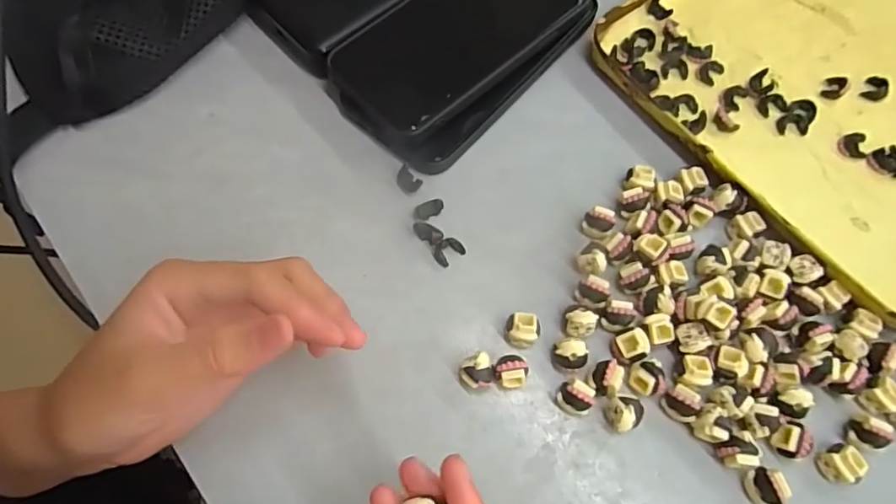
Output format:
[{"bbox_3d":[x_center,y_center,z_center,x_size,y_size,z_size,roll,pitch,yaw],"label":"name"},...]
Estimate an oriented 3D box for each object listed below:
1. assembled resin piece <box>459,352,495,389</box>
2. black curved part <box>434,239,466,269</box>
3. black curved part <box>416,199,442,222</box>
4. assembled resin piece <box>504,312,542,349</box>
[{"bbox_3d":[0.014,0.058,0.260,0.015,0.016,0.014,0,67,0],"label":"assembled resin piece"},{"bbox_3d":[0.000,0.000,0.290,0.015,0.006,0.012,-35,71,-14],"label":"black curved part"},{"bbox_3d":[-0.010,-0.024,0.299,0.015,0.004,0.009,-21,68,-9],"label":"black curved part"},{"bbox_3d":[0.037,0.039,0.269,0.017,0.014,0.015,23,69,9],"label":"assembled resin piece"}]

